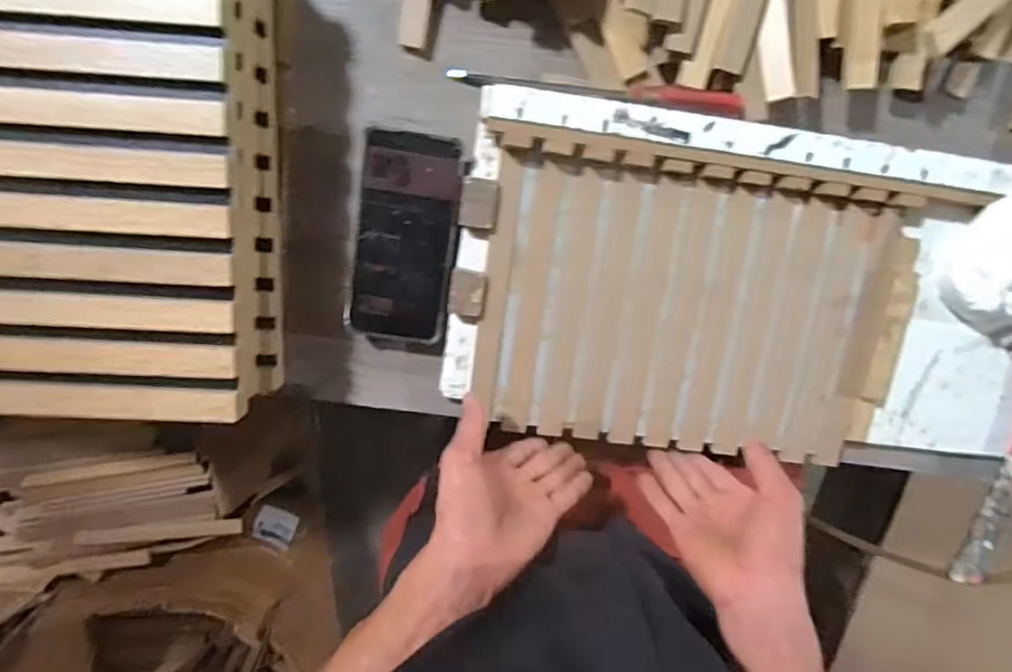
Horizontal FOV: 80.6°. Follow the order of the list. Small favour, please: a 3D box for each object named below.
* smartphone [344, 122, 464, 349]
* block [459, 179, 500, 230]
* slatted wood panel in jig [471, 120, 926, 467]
[{"bbox_3d":[-0.081,-0.077,0.477,0.077,0.014,0.160,7,102,-11],"label":"smartphone"},{"bbox_3d":[-0.021,-0.104,0.467,0.029,0.016,0.037,8,102,-4],"label":"block"},{"bbox_3d":[0.149,-0.020,0.498,0.330,0.025,0.242,8,102,-5],"label":"slatted wood panel in jig"}]

